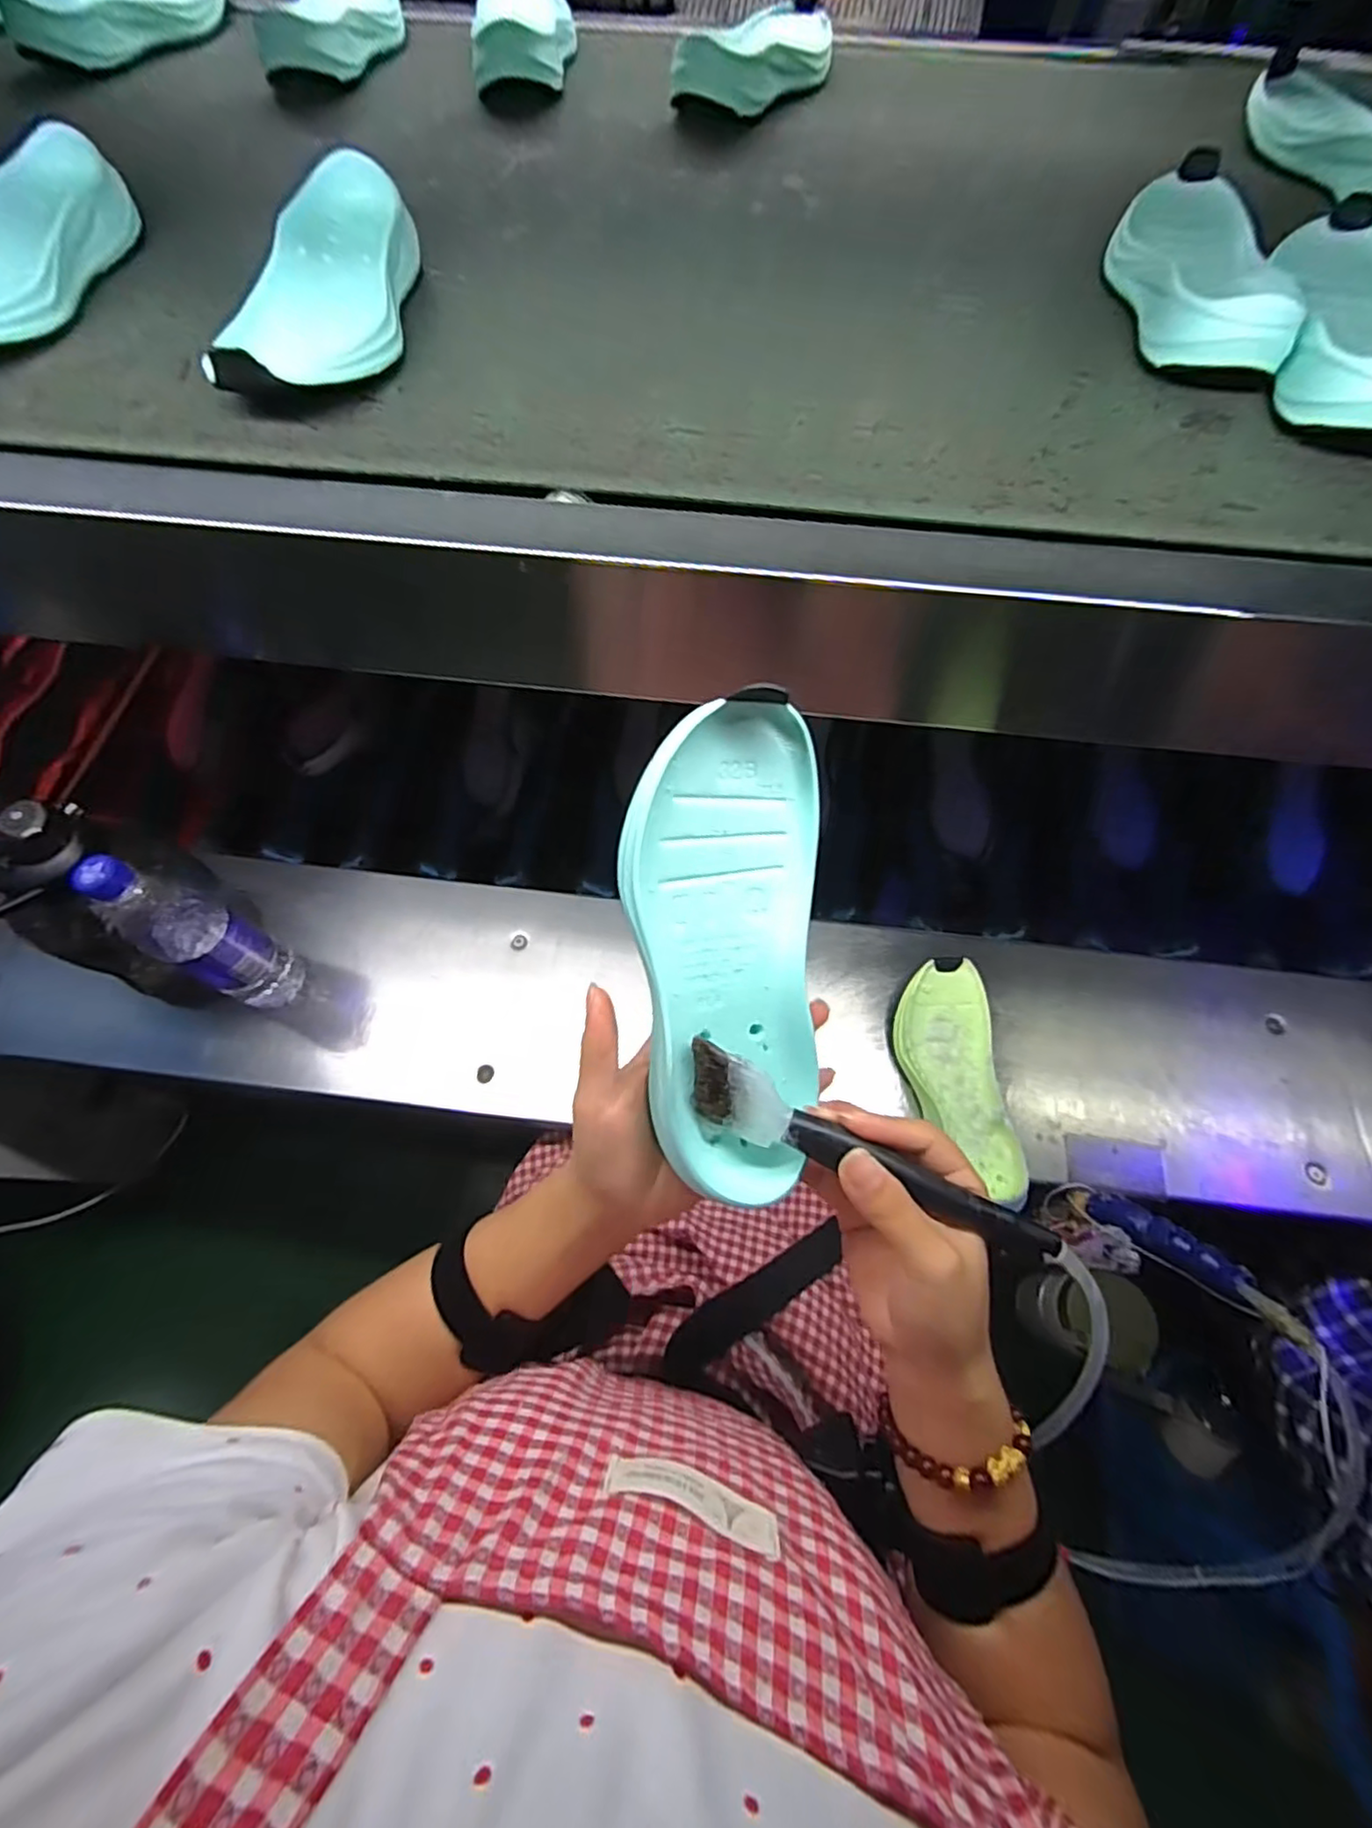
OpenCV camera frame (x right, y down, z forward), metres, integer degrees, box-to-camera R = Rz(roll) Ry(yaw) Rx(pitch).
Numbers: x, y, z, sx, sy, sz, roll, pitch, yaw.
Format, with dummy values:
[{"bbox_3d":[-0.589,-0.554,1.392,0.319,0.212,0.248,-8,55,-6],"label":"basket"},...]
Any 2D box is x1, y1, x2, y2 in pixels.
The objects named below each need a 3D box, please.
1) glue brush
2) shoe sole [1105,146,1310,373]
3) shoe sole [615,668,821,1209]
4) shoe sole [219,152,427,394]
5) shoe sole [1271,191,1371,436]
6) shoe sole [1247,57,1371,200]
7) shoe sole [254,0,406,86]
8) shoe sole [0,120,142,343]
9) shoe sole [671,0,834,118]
[{"bbox_3d":[0.075,0.109,0.281,0.169,0.011,0.034,29,103,3],"label":"glue brush"},{"bbox_3d":[0.335,-0.428,0.427,0.097,0.041,0.217,17,66,7],"label":"shoe sole"},{"bbox_3d":[0.018,0.017,0.291,0.084,0.031,0.214,-1,93,-1],"label":"shoe sole"},{"bbox_3d":[-0.215,-0.379,0.396,0.082,0.043,0.216,-2,65,-1],"label":"shoe sole"},{"bbox_3d":[0.408,-0.365,0.399,0.081,0.043,0.221,15,66,7],"label":"shoe sole"},{"bbox_3d":[0.522,-0.614,0.515,0.081,0.039,0.231,-9,66,-5],"label":"shoe sole"},{"bbox_3d":[-0.309,-0.817,0.593,0.084,0.044,0.214,0,68,2],"label":"shoe sole"},{"bbox_3d":[-0.429,-0.410,0.406,0.078,0.049,0.207,8,65,3],"label":"shoe sole"},{"bbox_3d":[0.071,-0.768,0.578,0.101,0.043,0.228,17,66,7],"label":"shoe sole"}]

